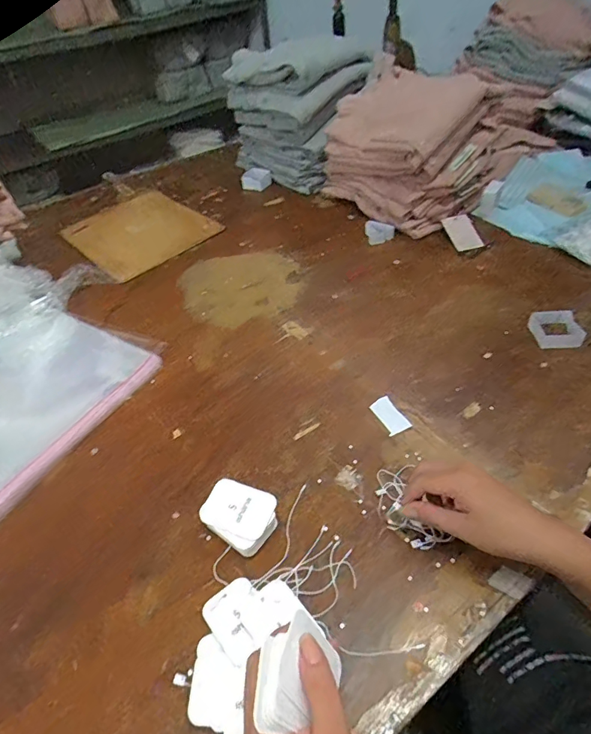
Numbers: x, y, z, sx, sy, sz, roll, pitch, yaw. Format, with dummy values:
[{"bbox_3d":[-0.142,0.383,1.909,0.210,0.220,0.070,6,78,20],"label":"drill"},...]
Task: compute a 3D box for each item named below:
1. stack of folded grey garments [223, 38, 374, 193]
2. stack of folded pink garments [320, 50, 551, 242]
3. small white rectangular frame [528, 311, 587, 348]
[{"bbox_3d":[0.002,-0.585,0.997,0.291,0.277,0.193,29,55,29],"label":"stack of folded grey garments"},{"bbox_3d":[0.224,-0.427,0.875,0.228,0.211,0.285,-26,49,-18],"label":"stack of folded pink garments"},{"bbox_3d":[0.372,-0.053,0.623,0.065,0.025,0.055,-6,46,0],"label":"small white rectangular frame"}]

